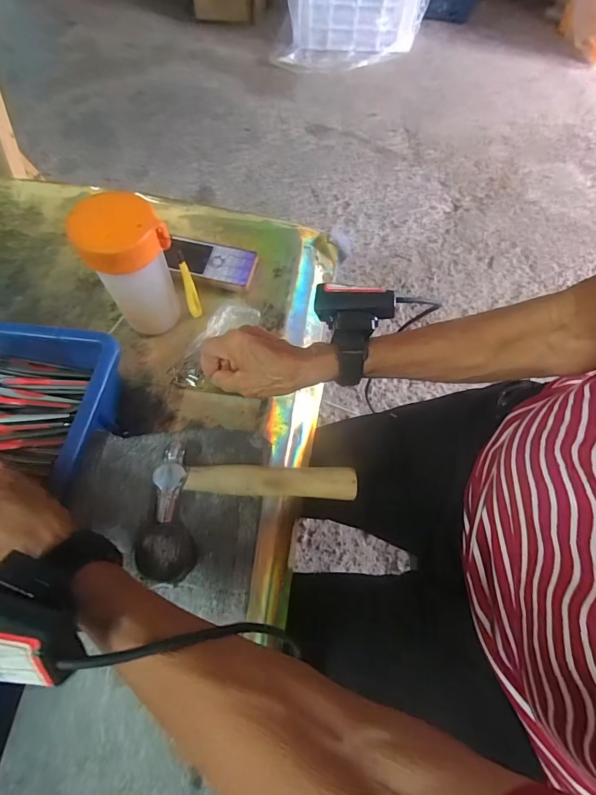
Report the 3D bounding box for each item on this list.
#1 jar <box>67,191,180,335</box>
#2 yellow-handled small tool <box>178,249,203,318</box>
[{"bbox_3d":[-0.157,-0.118,0.383,0.069,0.133,0.069,1,65,-2],"label":"jar"},{"bbox_3d":[-0.110,-0.110,0.401,0.013,0.095,0.010,-13,66,-8],"label":"yellow-handled small tool"}]

